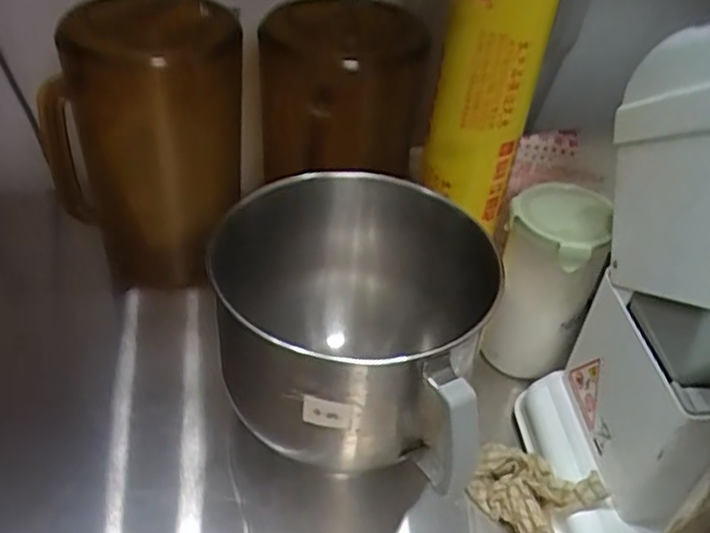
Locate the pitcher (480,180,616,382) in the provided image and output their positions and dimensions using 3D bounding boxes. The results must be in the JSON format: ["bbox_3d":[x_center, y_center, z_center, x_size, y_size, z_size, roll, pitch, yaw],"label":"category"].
[{"bbox_3d":[0.184,0.021,0.686,0.091,0.189,0.077,19,42,14],"label":"pitcher"}]

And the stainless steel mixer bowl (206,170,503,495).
[{"bbox_3d":[0.006,0.043,0.578,0.194,0.172,0.245,10,40,4],"label":"stainless steel mixer bowl"}]

